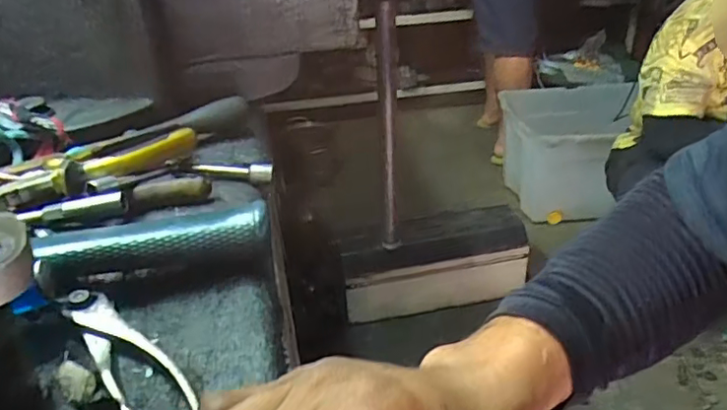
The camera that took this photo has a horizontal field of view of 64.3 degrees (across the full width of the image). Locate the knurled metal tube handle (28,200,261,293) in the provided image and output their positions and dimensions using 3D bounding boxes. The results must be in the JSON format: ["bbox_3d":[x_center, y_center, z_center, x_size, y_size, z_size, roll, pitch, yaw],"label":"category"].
[{"bbox_3d":[-0.119,0.026,0.336,0.121,0.039,0.034,-12,33,-19],"label":"knurled metal tube handle"}]

